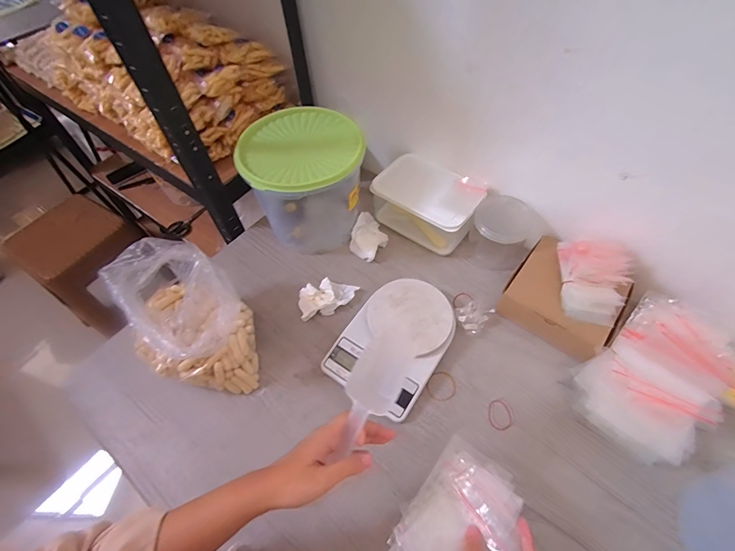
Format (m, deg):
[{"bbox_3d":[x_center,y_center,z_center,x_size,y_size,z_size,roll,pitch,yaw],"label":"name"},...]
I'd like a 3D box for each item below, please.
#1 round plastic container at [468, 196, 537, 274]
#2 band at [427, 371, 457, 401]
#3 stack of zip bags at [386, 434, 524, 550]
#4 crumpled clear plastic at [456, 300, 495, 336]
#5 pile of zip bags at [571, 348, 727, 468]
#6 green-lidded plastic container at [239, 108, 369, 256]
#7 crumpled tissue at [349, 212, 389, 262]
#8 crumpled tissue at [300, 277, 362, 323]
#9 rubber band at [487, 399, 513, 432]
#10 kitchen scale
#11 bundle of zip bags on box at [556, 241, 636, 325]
[{"bbox_3d":[0.245,-0.076,0.652,0.111,0.076,0.105,-1,57,2],"label":"round plastic container"},{"bbox_3d":[0.113,0.167,0.544,0.041,0.004,0.046,37,66,23],"label":"band"},{"bbox_3d":[0.095,0.274,0.395,0.102,0.025,0.166,37,66,23],"label":"stack of zip bags"},{"bbox_3d":[0.174,0.067,0.596,0.045,0.033,0.053,36,66,23],"label":"crumpled clear plastic"},{"bbox_3d":[0.353,0.178,0.484,0.147,0.072,0.109,33,63,22],"label":"pile of zip bags"},{"bbox_3d":[-0.110,-0.167,0.661,0.207,0.181,0.212,-16,58,-7],"label":"green-lidded plastic container"},{"bbox_3d":[0.001,-0.075,0.692,0.069,0.031,0.079,32,64,21],"label":"crumpled tissue"},{"bbox_3d":[-0.069,0.036,0.626,0.102,0.016,0.062,-23,59,-12],"label":"crumpled tissue"},{"bbox_3d":[0.190,0.200,0.519,0.035,0.007,0.044,-6,57,-1],"label":"rubber band"},{"bbox_3d":[0.044,0.100,0.572,0.154,0.034,0.213,31,64,20],"label":"kitchen scale"},{"bbox_3d":[0.343,-0.002,0.546,0.077,0.068,0.135,6,56,6],"label":"bundle of zip bags on box"}]

